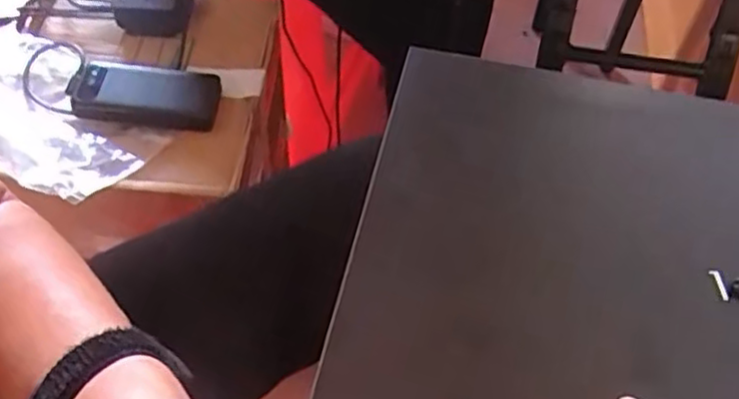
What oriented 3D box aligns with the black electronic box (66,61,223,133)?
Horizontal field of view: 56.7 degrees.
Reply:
[{"bbox_3d":[-0.253,-0.115,0.769,0.160,0.032,0.075,6,53,3],"label":"black electronic box"}]

